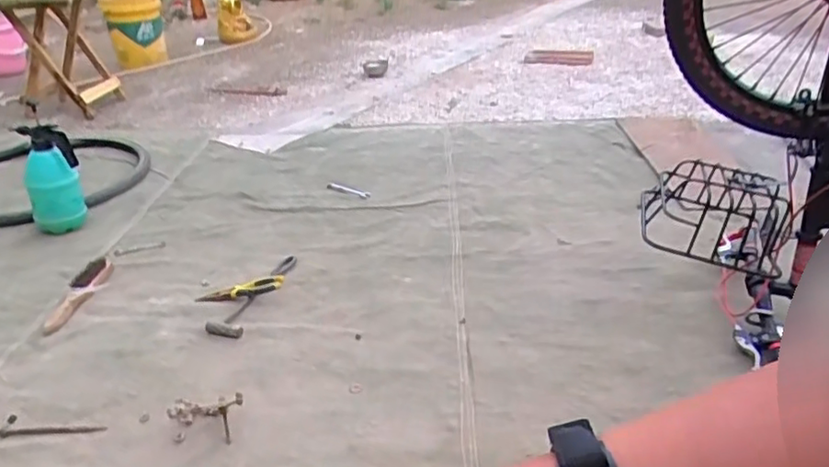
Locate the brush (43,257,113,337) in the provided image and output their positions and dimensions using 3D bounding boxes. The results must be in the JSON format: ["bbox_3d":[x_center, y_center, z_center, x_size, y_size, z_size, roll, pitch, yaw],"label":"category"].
[{"bbox_3d":[-0.736,0.131,1.316,0.055,0.033,0.266,-1,28,-2],"label":"brush"}]

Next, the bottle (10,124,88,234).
[{"bbox_3d":[-0.937,-0.135,1.539,0.123,0.268,0.123,-23,36,-36],"label":"bottle"}]

